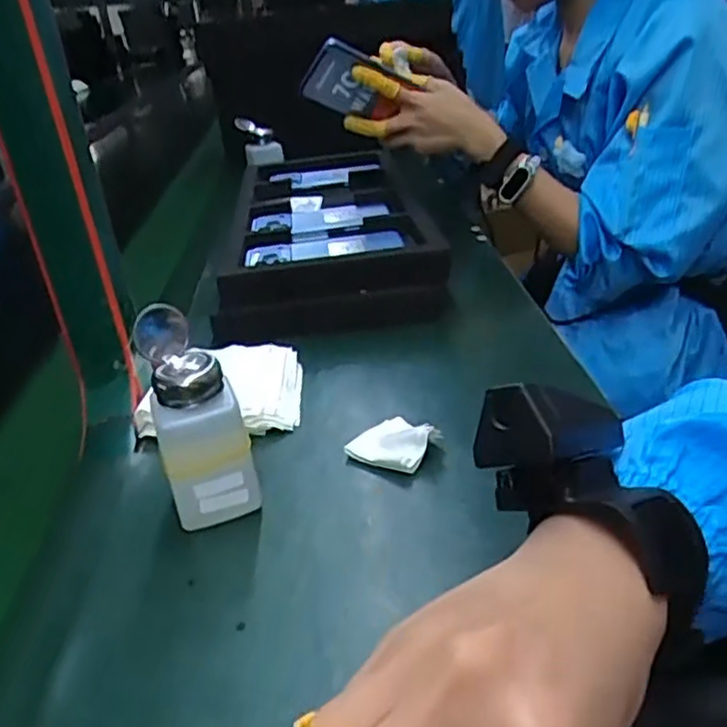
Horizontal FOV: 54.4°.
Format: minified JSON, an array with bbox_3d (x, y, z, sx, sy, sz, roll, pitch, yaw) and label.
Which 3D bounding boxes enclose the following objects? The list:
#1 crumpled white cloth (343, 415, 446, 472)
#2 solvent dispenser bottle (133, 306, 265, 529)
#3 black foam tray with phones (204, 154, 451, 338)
[{"bbox_3d":[0.020,0.054,0.490,0.054,0.027,0.043,18,37,37],"label":"crumpled white cloth"},{"bbox_3d":[-0.098,0.034,0.431,0.054,0.134,0.051,-13,30,-12],"label":"solvent dispenser bottle"},{"bbox_3d":[-0.039,-0.170,0.875,0.222,0.074,0.475,-5,29,2],"label":"black foam tray with phones"}]

